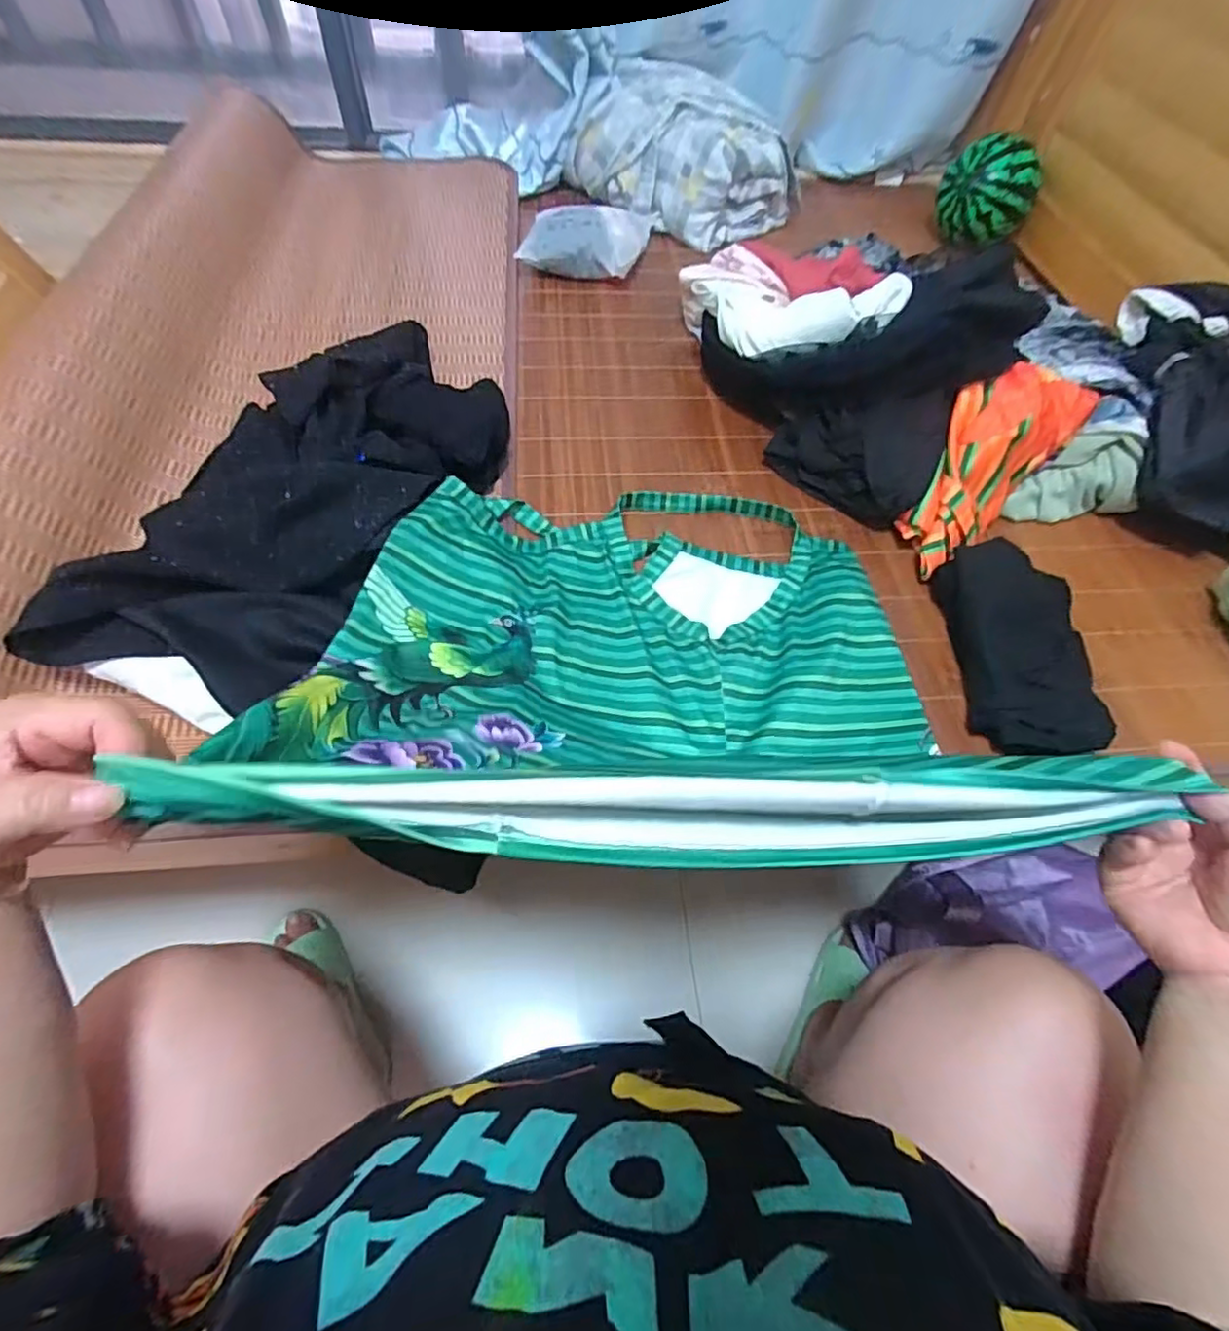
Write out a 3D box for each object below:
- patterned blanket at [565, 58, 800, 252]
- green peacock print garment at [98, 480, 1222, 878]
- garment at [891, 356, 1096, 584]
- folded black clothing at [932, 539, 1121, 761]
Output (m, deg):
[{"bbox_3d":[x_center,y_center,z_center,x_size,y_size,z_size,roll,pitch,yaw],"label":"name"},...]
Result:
[{"bbox_3d":[0.115,-0.836,1.008,0.311,0.155,0.254,40,63,22],"label":"patterned blanket"},{"bbox_3d":[0.019,-0.057,0.470,0.481,0.217,0.406,-6,56,-7],"label":"green peacock print garment"},{"bbox_3d":[0.364,-0.196,0.632,0.104,0.072,0.243,38,85,20],"label":"garment"},{"bbox_3d":[0.357,-0.019,0.538,0.104,0.056,0.192,4,56,0],"label":"folded black clothing"}]

